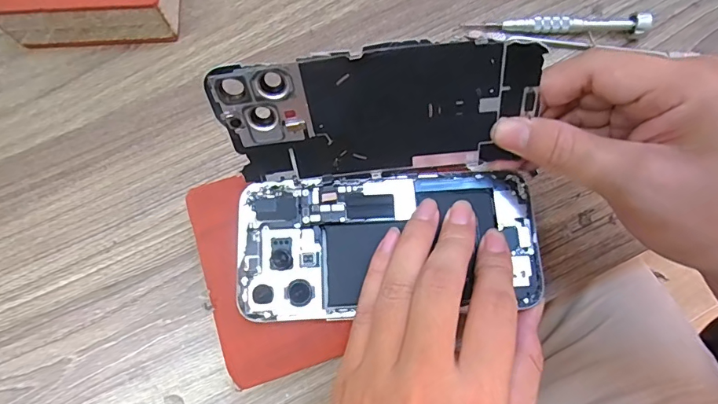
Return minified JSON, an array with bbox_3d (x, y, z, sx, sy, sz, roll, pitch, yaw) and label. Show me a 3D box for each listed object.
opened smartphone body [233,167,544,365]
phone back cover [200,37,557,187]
[{"bbox_3d":[0.015,0.021,0.251,0.161,0.007,0.085,-10,75,-3],"label":"opened smartphone body"},{"bbox_3d":[0.009,-0.042,0.232,0.151,0.073,0.005,-4,42,3],"label":"phone back cover"}]

